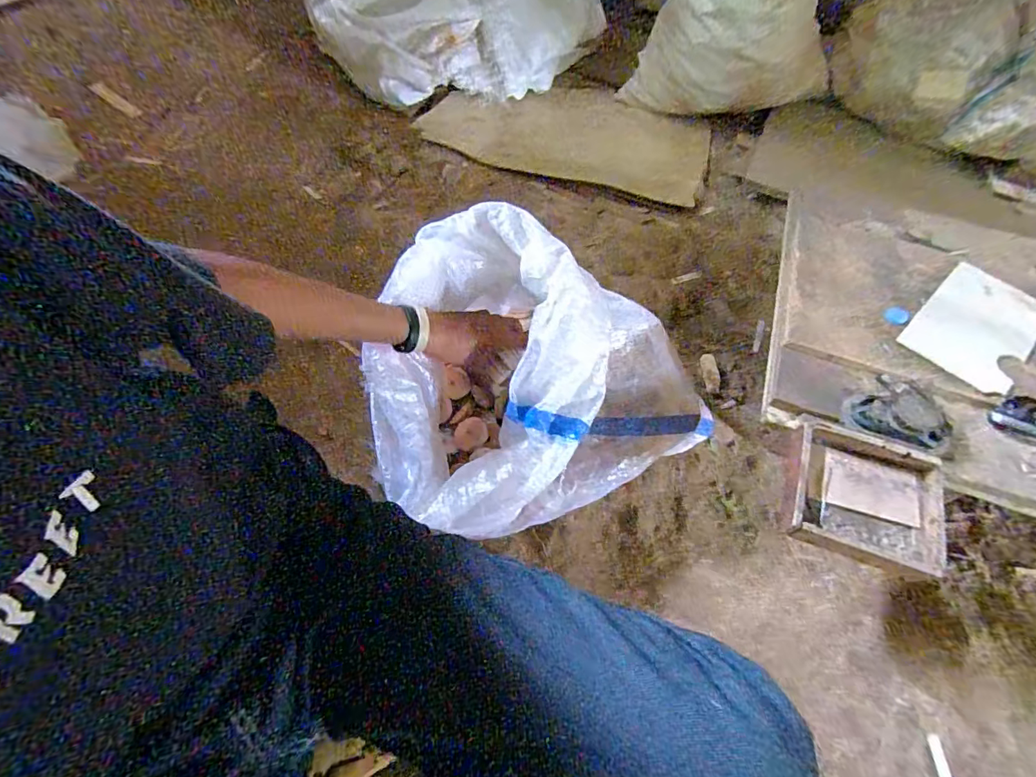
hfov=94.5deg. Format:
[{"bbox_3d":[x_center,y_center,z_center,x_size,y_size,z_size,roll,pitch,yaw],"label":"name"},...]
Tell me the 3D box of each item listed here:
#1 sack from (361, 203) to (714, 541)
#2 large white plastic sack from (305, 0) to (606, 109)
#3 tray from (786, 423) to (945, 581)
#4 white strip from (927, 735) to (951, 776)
[{"bbox_3d":[0.017,-0.030,0.599,0.412,0.250,0.303,-21,63,-14],"label":"sack"},{"bbox_3d":[-0.105,-0.959,1.208,0.742,0.333,0.344,-22,61,-18],"label":"large white plastic sack"},{"bbox_3d":[0.393,0.123,0.547,0.172,0.038,0.148,20,57,9],"label":"tray"},{"bbox_3d":[0.500,0.454,0.560,0.014,0.006,0.079,2,57,-3],"label":"white strip"}]

